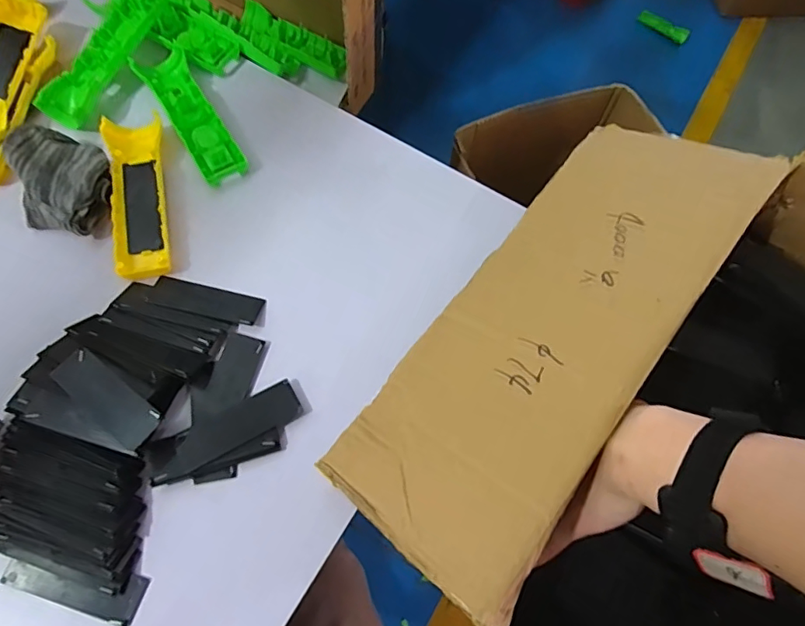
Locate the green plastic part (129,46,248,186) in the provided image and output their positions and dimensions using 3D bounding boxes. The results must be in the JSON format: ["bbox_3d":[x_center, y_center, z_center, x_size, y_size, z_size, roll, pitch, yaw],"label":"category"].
[{"bbox_3d":[-0.209,-0.193,0.506,0.050,0.026,0.163,-29,71,-14],"label":"green plastic part"}]

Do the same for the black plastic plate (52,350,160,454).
[{"bbox_3d":[-0.218,0.063,0.380,0.094,0.007,0.032,34,75,16],"label":"black plastic plate"}]

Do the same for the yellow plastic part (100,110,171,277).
[{"bbox_3d":[-0.237,-0.106,0.464,0.046,0.032,0.158,-10,67,-7],"label":"yellow plastic part"}]

